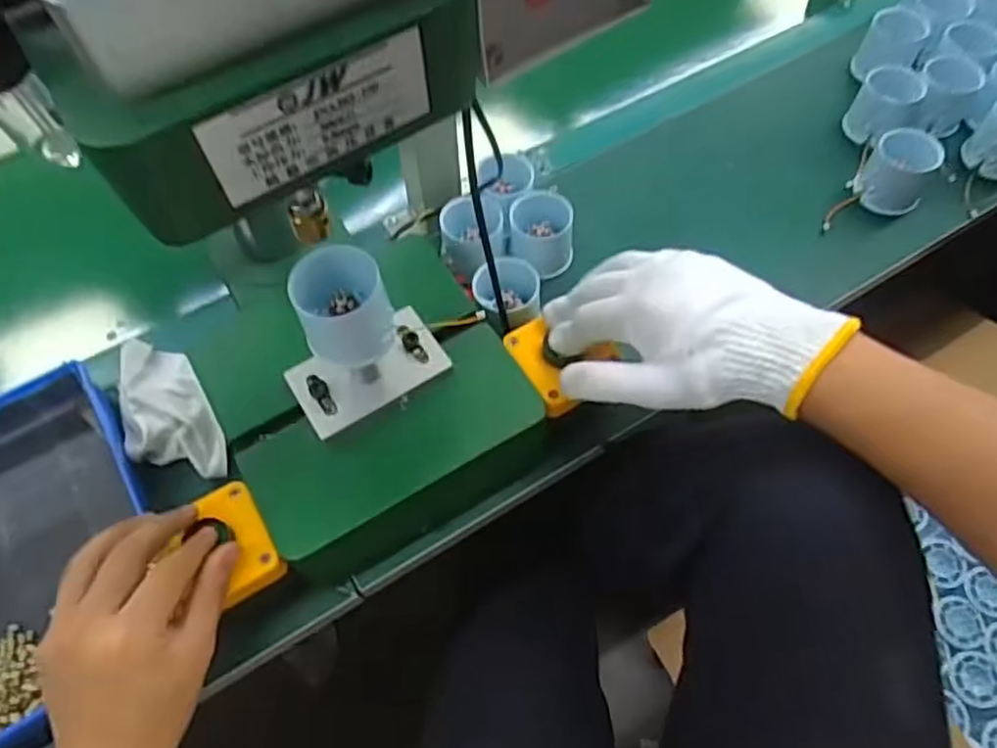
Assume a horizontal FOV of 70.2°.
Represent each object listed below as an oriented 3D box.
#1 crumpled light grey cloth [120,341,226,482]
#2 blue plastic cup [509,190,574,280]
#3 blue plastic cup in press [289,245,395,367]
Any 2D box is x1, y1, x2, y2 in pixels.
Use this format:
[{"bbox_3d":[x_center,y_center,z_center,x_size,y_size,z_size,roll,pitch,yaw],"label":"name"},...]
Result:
[{"bbox_3d":[-0.257,0.022,0.541,0.062,0.023,0.146,-28,62,-14],"label":"crumpled light grey cloth"},{"bbox_3d":[0.036,-0.114,0.591,0.050,0.053,0.052,-1,59,2],"label":"blue plastic cup"},{"bbox_3d":[-0.090,-0.037,0.411,0.053,0.047,0.054,-15,60,-6],"label":"blue plastic cup in press"}]

